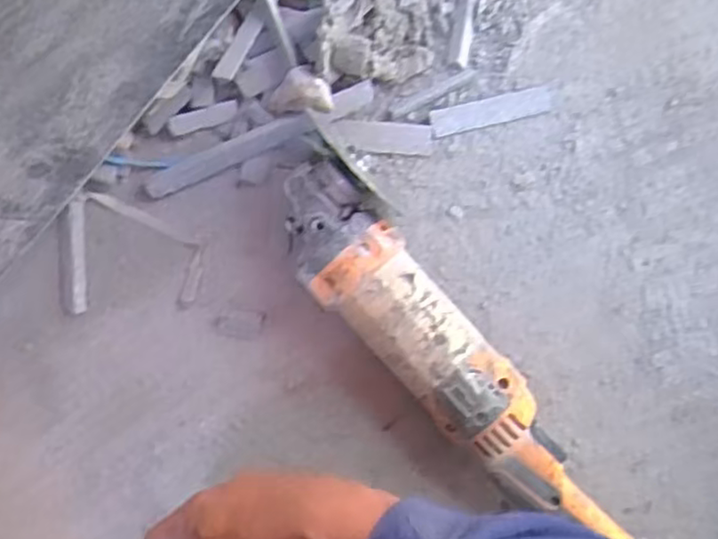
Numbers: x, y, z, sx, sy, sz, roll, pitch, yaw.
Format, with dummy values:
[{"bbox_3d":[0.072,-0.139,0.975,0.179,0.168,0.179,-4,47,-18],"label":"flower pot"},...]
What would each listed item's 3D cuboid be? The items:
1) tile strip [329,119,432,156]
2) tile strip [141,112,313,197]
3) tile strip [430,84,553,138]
[{"bbox_3d":[0.019,-0.106,0.552,0.077,0.006,0.024,5,83,1],"label":"tile strip"},{"bbox_3d":[-0.103,-0.092,0.543,0.136,0.013,0.023,-23,84,-3],"label":"tile strip"},{"bbox_3d":[0.106,-0.127,0.555,0.098,0.005,0.022,-14,84,-2],"label":"tile strip"}]

